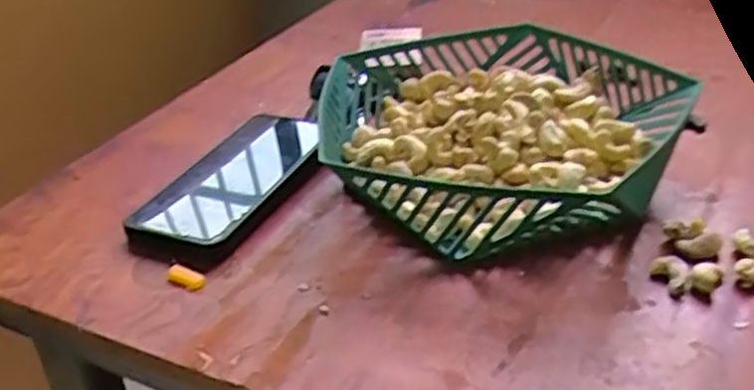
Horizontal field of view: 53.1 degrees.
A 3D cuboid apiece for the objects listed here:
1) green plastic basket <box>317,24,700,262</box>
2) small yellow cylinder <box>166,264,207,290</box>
[{"bbox_3d":[0.075,-0.041,0.496,0.225,0.054,0.216,-3,33,2],"label":"green plastic basket"},{"bbox_3d":[-0.113,0.049,0.448,0.026,0.007,0.011,13,37,24],"label":"small yellow cylinder"}]

